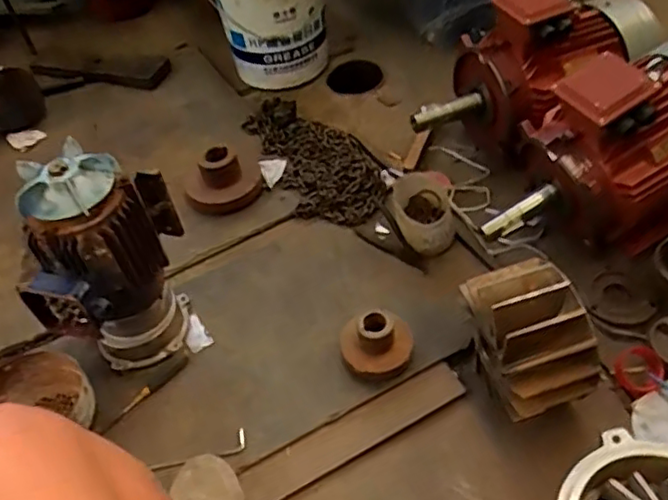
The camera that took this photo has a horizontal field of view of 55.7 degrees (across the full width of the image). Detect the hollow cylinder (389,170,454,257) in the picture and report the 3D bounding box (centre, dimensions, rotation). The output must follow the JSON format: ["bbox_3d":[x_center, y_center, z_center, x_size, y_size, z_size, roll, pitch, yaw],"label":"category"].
[{"bbox_3d":[0.170,-0.060,1.221,0.117,0.093,0.150,-10,50,-3],"label":"hollow cylinder"}]

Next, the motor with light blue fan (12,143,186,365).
[{"bbox_3d":[-0.345,0.042,0.986,0.161,0.382,0.203,13,52,15],"label":"motor with light blue fan"}]

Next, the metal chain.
[{"bbox_3d":[-0.043,-0.197,1.369,0.180,0.062,0.370,-24,52,-15],"label":"metal chain"}]

